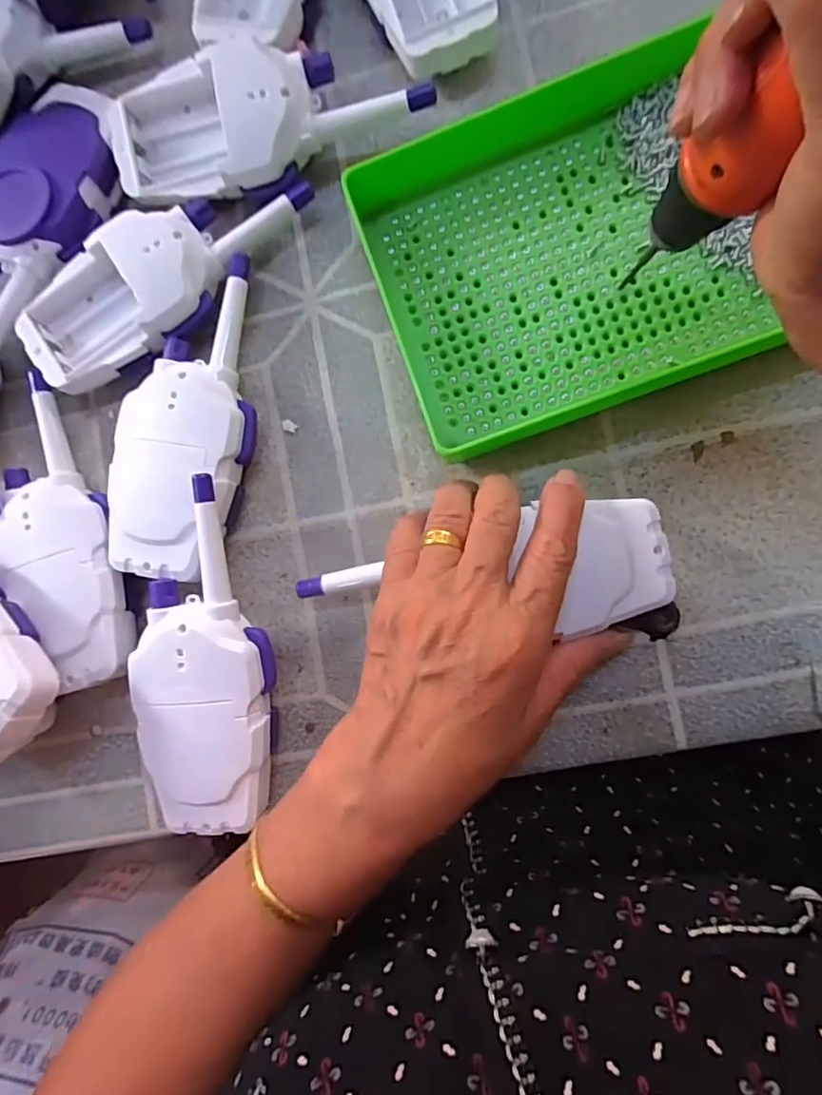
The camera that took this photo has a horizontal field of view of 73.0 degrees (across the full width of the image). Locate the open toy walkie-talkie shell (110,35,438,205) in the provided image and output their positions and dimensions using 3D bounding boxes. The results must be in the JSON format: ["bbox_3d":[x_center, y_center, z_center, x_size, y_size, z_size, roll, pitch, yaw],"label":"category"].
[{"bbox_3d":[-0.073,-0.207,0.273,0.153,0.030,0.059,2,90,6],"label":"open toy walkie-talkie shell"}]

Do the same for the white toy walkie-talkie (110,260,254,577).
[{"bbox_3d":[-0.110,-0.065,0.280,0.060,0.035,0.158,8,90,6],"label":"white toy walkie-talkie"}]

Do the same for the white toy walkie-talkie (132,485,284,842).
[{"bbox_3d":[-0.097,0.052,0.271,0.062,0.040,0.158,-1,89,6],"label":"white toy walkie-talkie"}]

